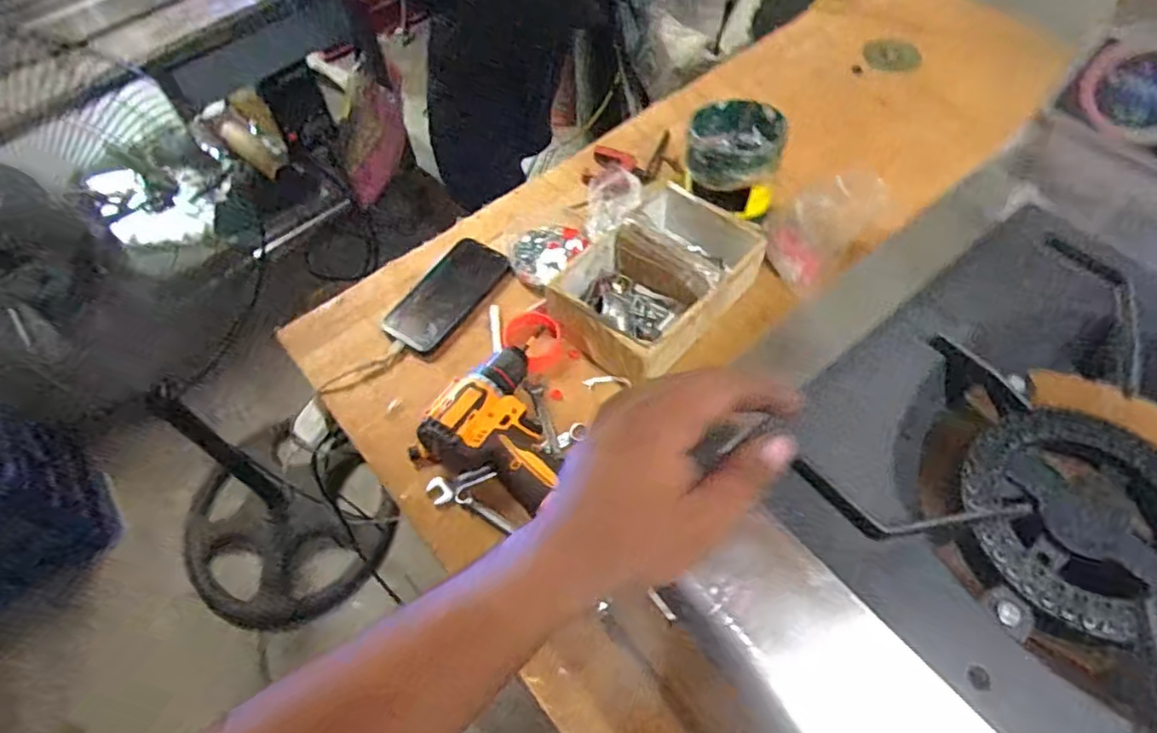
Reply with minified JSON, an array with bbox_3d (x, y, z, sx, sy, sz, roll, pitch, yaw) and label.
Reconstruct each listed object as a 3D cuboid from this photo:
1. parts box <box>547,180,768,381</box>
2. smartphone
[{"bbox_3d":[0.089,-0.100,0.736,0.161,0.086,0.221,36,67,22],"label":"parts box"},{"bbox_3d":[-0.164,-0.092,0.796,0.081,0.011,0.169,30,65,19],"label":"smartphone"}]

